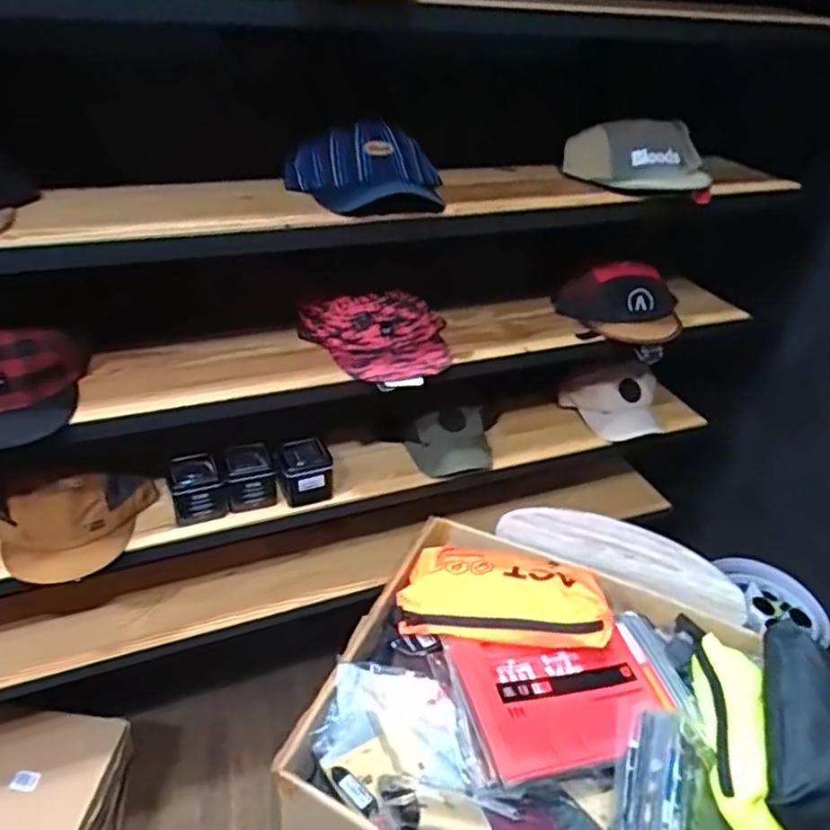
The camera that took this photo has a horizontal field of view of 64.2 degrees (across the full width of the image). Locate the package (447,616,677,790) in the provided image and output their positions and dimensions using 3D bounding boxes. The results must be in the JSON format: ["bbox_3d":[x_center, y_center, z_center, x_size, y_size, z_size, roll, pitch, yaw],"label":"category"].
[{"bbox_3d":[0.198,0.357,0.848,0.275,0.033,0.183,-5,37,-14],"label":"package"}]

